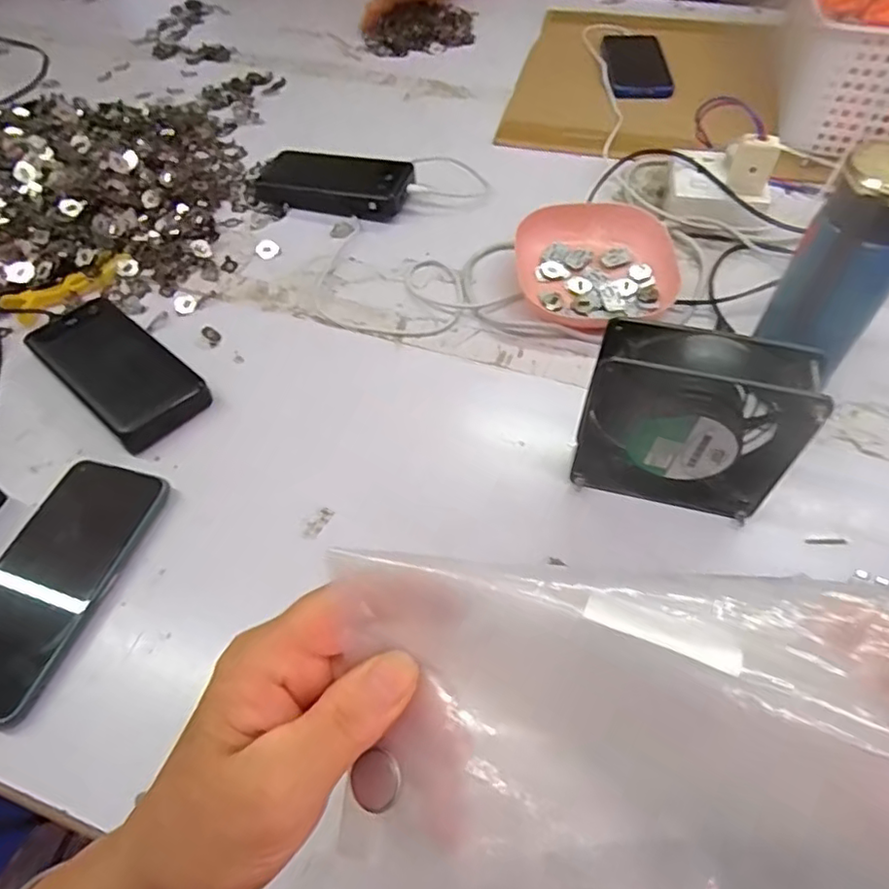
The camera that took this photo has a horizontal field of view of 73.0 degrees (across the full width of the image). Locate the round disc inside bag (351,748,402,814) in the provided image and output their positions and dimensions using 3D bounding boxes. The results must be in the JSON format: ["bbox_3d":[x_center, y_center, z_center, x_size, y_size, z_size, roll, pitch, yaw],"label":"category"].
[{"bbox_3d":[-0.022,0.112,0.199,0.015,0.004,0.018,33,86,19],"label":"round disc inside bag"}]

